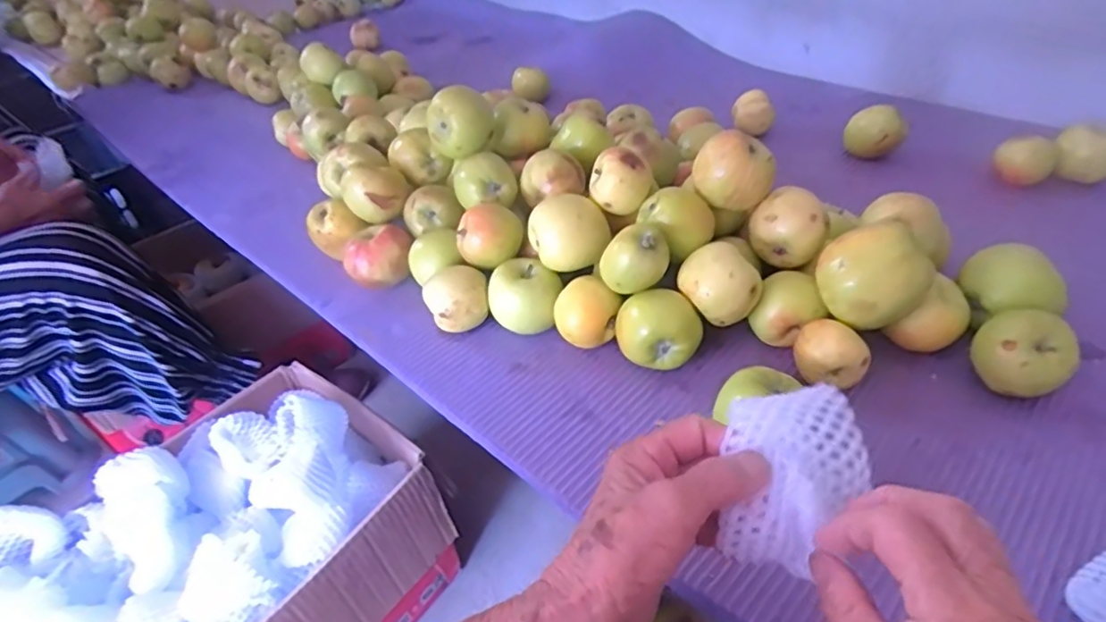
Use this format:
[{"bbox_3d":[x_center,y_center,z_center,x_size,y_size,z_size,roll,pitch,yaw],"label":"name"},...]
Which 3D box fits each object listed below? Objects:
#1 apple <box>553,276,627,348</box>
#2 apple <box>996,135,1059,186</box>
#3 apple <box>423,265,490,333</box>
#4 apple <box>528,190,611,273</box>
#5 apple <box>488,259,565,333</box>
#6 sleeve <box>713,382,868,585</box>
[{"bbox_3d":[0.027,0.001,0.510,0.046,0.048,0.047,-32,48,-27],"label":"apple"},{"bbox_3d":[0.513,-0.162,0.656,0.056,0.045,0.052,29,52,33],"label":"apple"},{"bbox_3d":[-0.085,-0.008,0.542,0.054,0.050,0.046,-10,41,-5],"label":"apple"},{"bbox_3d":[0.012,-0.069,0.521,0.060,0.054,0.050,-18,43,-14],"label":"apple"},{"bbox_3d":[-0.024,-0.010,0.533,0.063,0.055,0.053,2,42,8],"label":"apple"},{"bbox_3d":[0.115,0.079,0.297,0.065,0.030,0.076,-1,78,-2],"label":"sleeve"}]

